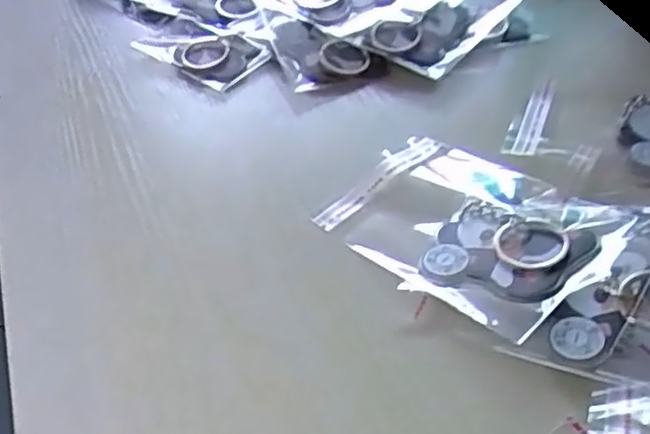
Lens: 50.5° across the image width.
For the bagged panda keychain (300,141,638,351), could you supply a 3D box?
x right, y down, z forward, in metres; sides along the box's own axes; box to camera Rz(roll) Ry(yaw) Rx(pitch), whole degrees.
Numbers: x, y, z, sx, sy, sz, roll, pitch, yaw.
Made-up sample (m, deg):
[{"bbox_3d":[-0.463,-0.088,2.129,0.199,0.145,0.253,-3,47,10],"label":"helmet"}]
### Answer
[{"bbox_3d":[0.053,-0.001,0.263,0.096,0.011,0.072,33,57,32],"label":"bagged panda keychain"}]

